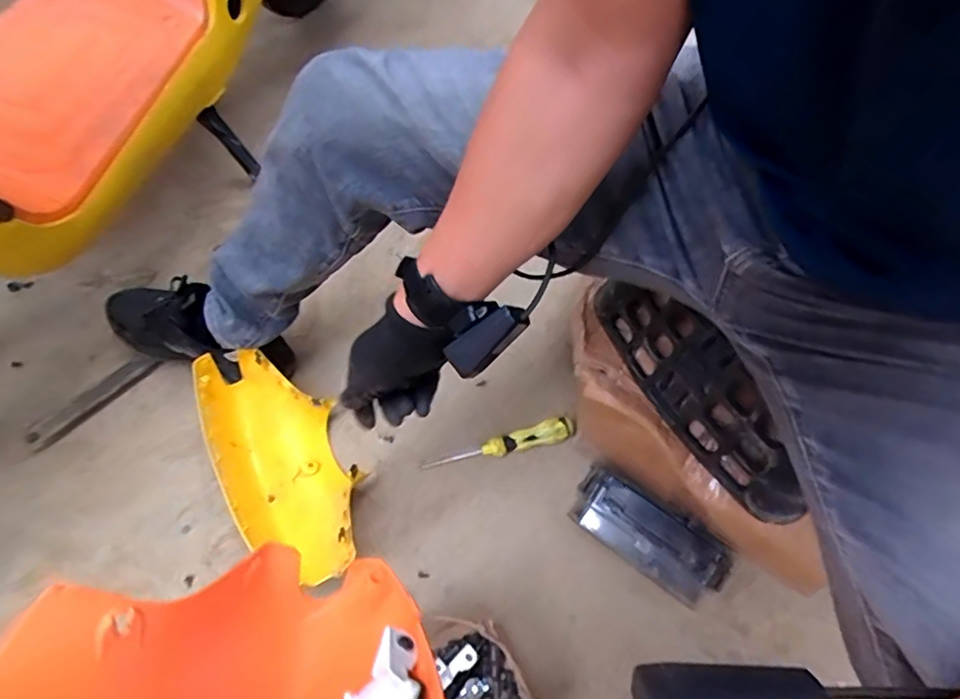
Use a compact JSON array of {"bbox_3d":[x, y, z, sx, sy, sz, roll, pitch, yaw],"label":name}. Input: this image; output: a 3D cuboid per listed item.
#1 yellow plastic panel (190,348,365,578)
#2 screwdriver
[{"bbox_3d":[-0.247,0.139,0.720,0.158,0.109,0.305,-24,62,-13],"label":"yellow plastic panel"},{"bbox_3d":[0.026,0.128,0.756,0.204,0.035,0.027,-13,60,-7],"label":"screwdriver"}]

